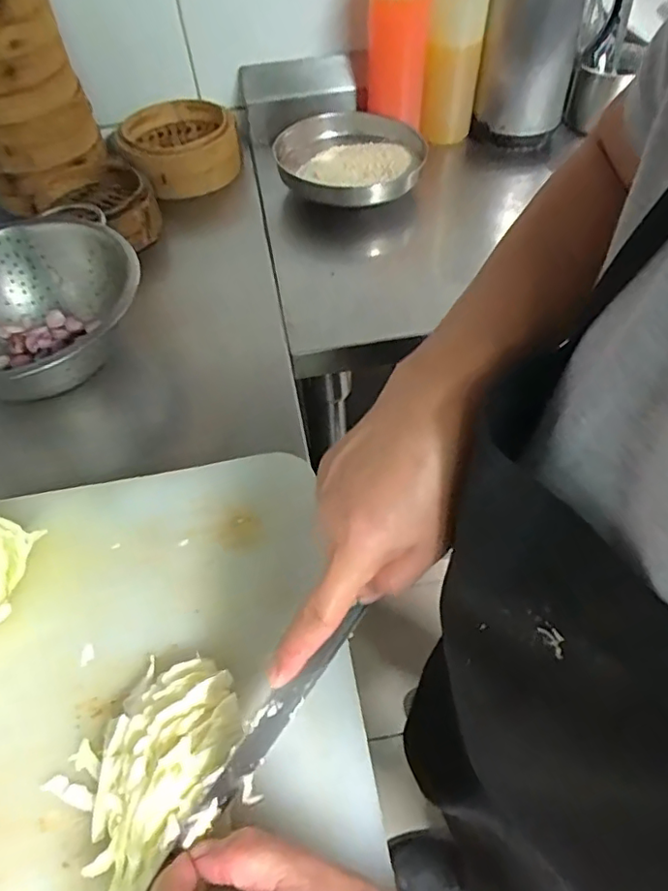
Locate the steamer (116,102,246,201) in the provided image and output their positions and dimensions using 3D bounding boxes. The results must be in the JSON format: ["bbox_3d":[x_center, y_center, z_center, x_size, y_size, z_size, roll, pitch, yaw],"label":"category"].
[{"bbox_3d":[-0.213,-0.420,0.797,0.155,0.077,0.160,-15,54,-7],"label":"steamer"}]

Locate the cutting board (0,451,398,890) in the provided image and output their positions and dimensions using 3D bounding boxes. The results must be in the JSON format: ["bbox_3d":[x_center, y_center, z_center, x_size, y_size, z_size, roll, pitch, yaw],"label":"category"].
[{"bbox_3d":[-0.153,0.186,0.366,0.331,0.022,0.386,-10,53,-4],"label":"cutting board"}]

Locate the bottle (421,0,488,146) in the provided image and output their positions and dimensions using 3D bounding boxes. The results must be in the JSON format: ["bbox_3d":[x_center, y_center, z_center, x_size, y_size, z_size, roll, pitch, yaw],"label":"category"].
[{"bbox_3d":[0.163,-0.526,0.774,0.073,0.229,0.060,9,54,11],"label":"bottle"}]

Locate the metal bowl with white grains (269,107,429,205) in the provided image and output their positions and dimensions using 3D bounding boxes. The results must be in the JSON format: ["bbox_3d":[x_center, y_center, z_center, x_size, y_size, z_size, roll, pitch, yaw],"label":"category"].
[{"bbox_3d":[0.025,-0.404,0.792,0.201,0.044,0.210,-2,53,2],"label":"metal bowl with white grains"}]

